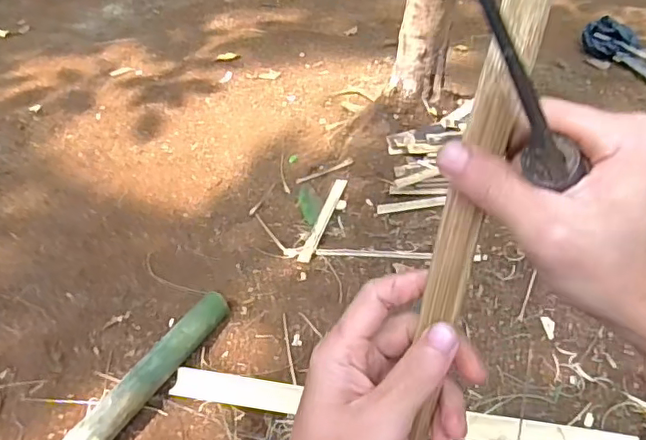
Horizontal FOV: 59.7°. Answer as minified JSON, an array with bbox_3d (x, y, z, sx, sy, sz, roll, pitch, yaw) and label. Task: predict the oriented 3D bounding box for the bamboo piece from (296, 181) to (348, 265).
[{"bbox_3d":[0.002,-0.002,1.219,0.028,0.009,0.245,11,49,18],"label":"bamboo piece"}]

